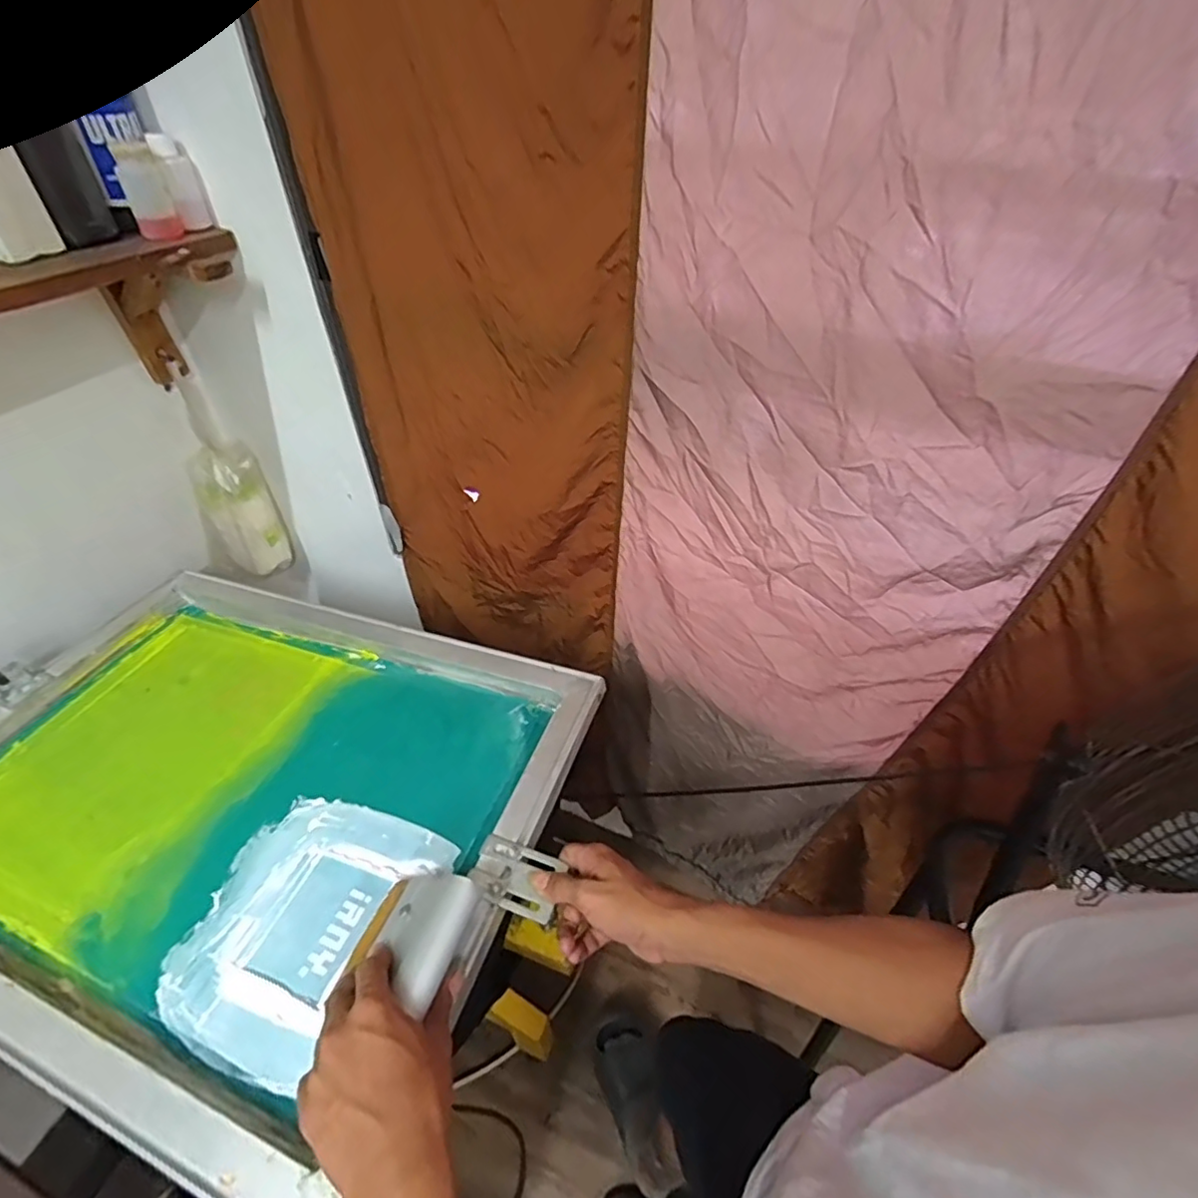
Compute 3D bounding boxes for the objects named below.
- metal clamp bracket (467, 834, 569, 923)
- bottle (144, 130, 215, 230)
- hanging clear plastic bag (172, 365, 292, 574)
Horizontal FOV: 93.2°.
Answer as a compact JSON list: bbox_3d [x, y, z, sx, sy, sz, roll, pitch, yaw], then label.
[{"bbox_3d":[-0.070,0.237,0.485,0.077,0.008,0.052,16,46,14],"label":"metal clamp bracket"},{"bbox_3d":[-0.486,-0.485,0.661,0.037,0.086,0.034,-20,48,-21],"label":"bottle"},{"bbox_3d":[-0.628,-0.148,0.998,0.110,0.226,0.059,-24,50,-24],"label":"hanging clear plastic bag"}]

